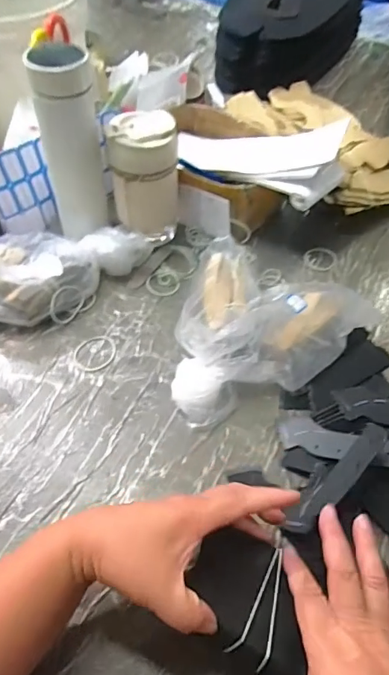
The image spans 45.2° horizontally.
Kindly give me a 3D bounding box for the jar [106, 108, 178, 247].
[{"bbox_3d":[-0.061,-0.187,0.579,0.078,0.153,0.067,3,53,1],"label":"jar"}]

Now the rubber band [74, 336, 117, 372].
[{"bbox_3d":[-0.113,0.017,0.531,0.043,0.004,0.052,21,55,13],"label":"rubber band"}]

